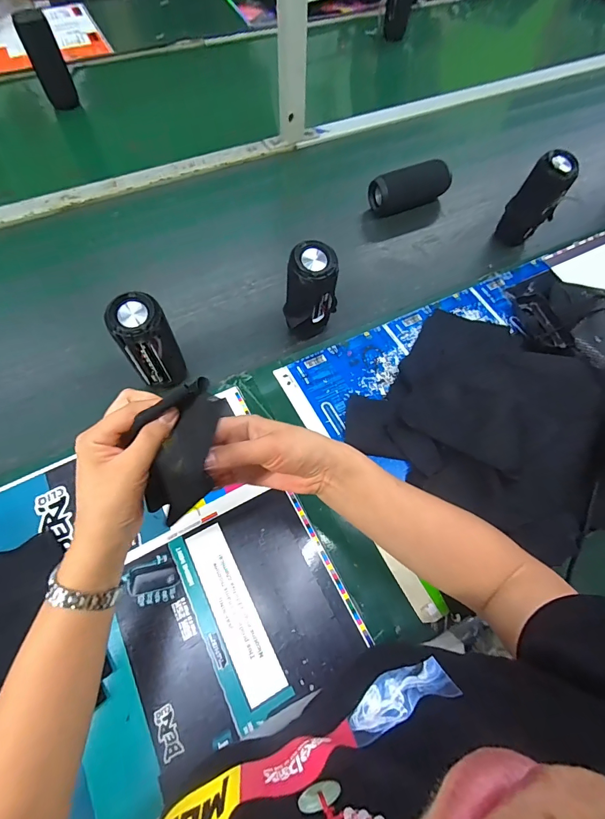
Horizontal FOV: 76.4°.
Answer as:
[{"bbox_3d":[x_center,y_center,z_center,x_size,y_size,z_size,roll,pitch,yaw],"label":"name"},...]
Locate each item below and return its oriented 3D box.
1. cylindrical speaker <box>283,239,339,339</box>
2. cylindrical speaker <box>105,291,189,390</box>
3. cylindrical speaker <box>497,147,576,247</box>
[{"bbox_3d":[0.012,-0.155,0.548,0.070,0.148,0.070,1,63,-3],"label":"cylindrical speaker"},{"bbox_3d":[-0.191,-0.077,0.495,0.060,0.153,0.054,-27,68,-16],"label":"cylindrical speaker"},{"bbox_3d":[0.405,-0.360,0.667,0.054,0.144,0.059,1,63,-3],"label":"cylindrical speaker"}]

